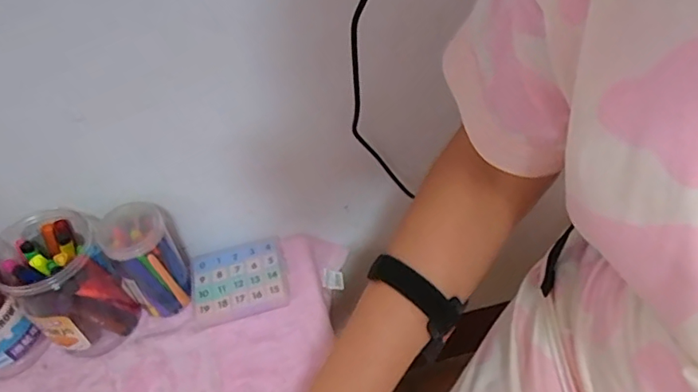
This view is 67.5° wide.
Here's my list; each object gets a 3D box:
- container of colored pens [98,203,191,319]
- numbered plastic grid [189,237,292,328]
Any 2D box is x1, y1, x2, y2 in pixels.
[{"bbox_3d":[-0.225,0.073,0.590,0.068,0.123,0.076,-21,49,-12],"label":"container of colored pens"},{"bbox_3d":[-0.132,0.097,0.631,0.113,0.024,0.101,-13,48,-5],"label":"numbered plastic grid"}]

